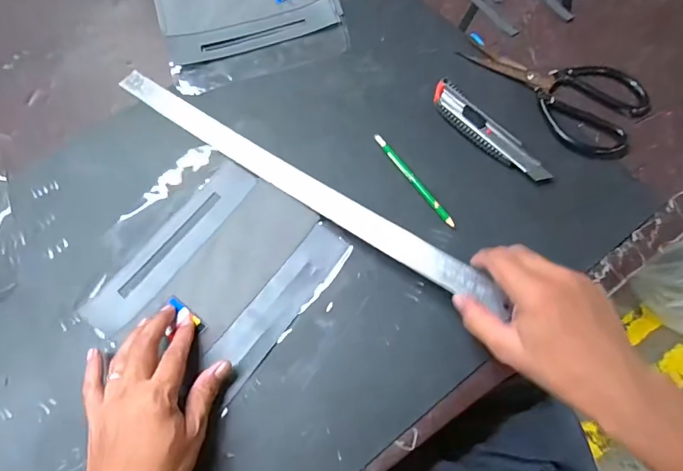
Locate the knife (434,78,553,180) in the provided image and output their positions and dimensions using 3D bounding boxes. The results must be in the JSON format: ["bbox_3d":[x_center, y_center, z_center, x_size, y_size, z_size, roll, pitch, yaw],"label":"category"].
[{"bbox_3d":[0.163,-0.117,0.475,0.037,0.010,0.162,-36,72,-12],"label":"knife"}]

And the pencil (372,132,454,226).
[{"bbox_3d":[0.078,-0.063,0.459,0.010,0.008,0.136,-33,71,-11],"label":"pencil"}]

